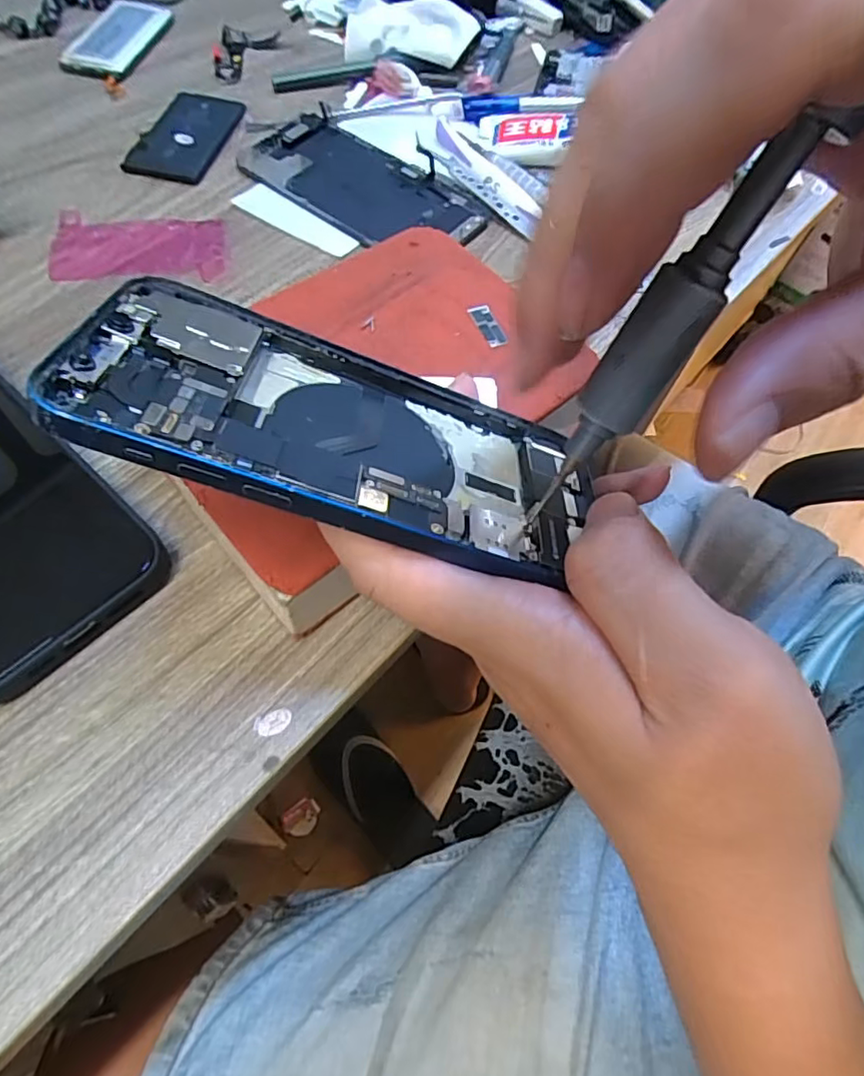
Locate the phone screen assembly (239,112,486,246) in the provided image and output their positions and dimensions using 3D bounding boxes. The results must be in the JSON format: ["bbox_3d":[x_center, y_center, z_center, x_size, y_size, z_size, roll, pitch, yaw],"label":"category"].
[{"bbox_3d":[-0.043,-0.205,0.340,0.147,0.006,0.067,35,65,14],"label":"phone screen assembly"}]

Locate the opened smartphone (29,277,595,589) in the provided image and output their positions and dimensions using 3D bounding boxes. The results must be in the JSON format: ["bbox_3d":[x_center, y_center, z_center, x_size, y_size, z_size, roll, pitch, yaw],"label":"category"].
[{"bbox_3d":[-0.021,-0.028,0.161,0.141,0.006,0.072,17,42,-16],"label":"opened smartphone"}]

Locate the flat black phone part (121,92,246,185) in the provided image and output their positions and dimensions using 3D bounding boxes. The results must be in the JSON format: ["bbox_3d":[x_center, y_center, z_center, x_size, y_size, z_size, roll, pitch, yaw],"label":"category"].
[{"bbox_3d":[-0.150,-0.246,0.357,0.051,0.005,0.087,9,61,0],"label":"flat black phone part"}]

